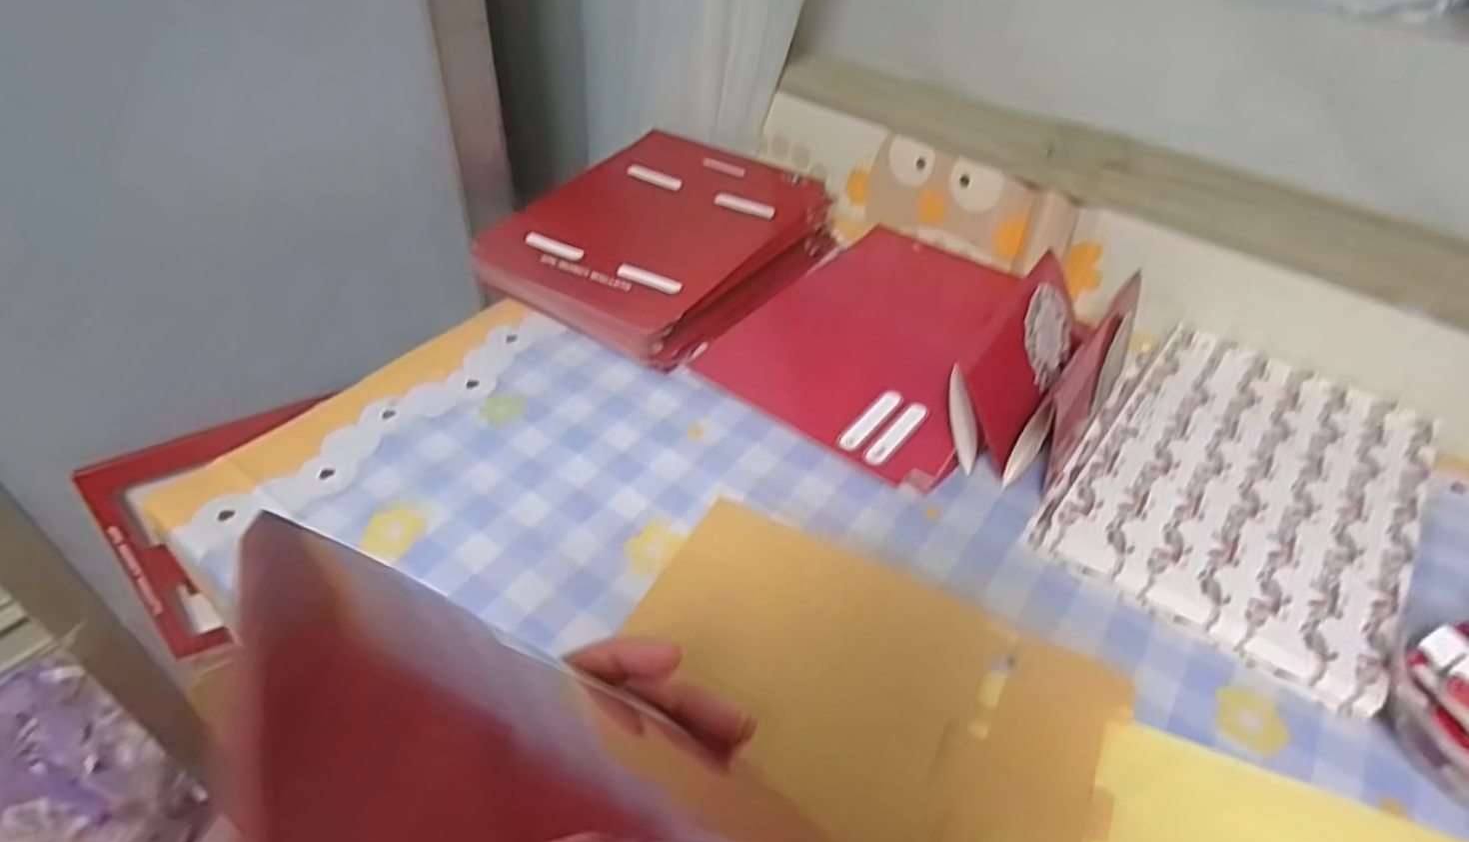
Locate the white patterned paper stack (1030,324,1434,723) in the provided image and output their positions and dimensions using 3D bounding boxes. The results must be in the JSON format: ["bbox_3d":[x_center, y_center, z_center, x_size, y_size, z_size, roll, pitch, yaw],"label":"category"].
[{"bbox_3d":[0.325,0.033,0.506,0.182,0.019,0.257,29,51,25],"label":"white patterned paper stack"}]

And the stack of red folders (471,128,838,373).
[{"bbox_3d":[-0.063,-0.160,0.678,0.228,0.037,0.262,27,50,24],"label":"stack of red folders"}]

